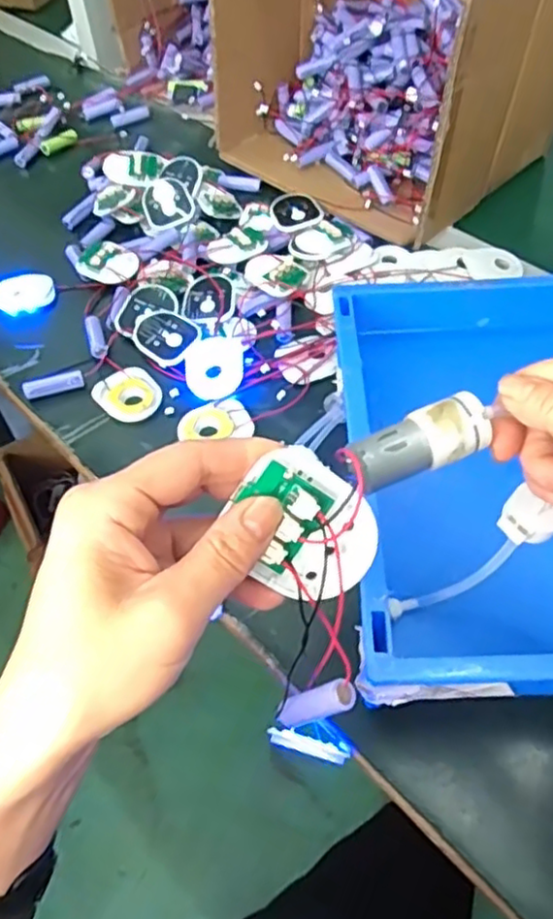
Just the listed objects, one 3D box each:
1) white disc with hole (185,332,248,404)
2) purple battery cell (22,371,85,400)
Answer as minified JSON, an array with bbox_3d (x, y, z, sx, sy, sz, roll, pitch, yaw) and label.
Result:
[{"bbox_3d":[-0.051,-0.080,0.571,0.050,0.008,0.069,-2,52,3],"label":"white disc with hole"},{"bbox_3d":[-0.190,-0.064,0.574,0.049,0.016,0.015,-17,53,-9],"label":"purple battery cell"}]

